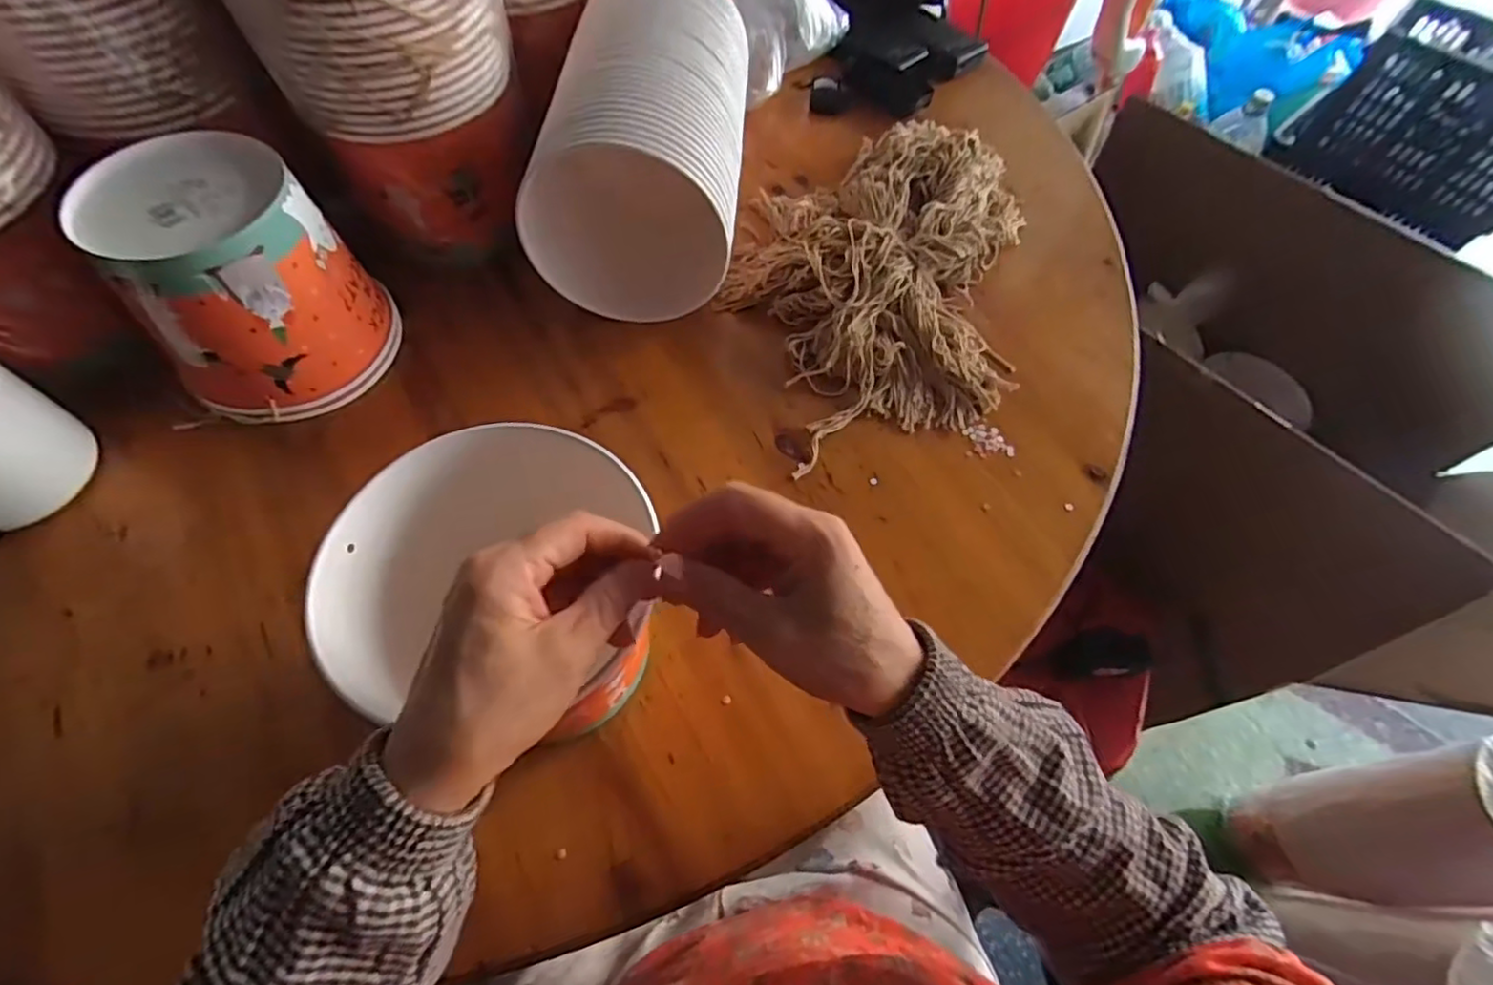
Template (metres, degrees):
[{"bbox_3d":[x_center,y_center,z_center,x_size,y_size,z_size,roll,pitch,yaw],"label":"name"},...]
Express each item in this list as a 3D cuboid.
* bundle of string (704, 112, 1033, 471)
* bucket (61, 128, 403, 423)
[{"bbox_3d":[0.123,-0.215,0.592,0.260,0.062,0.429,13,60,5],"label":"bundle of string"},{"bbox_3d":[-0.369,-0.153,0.475,0.130,0.147,0.142,1,59,-2],"label":"bucket"}]

